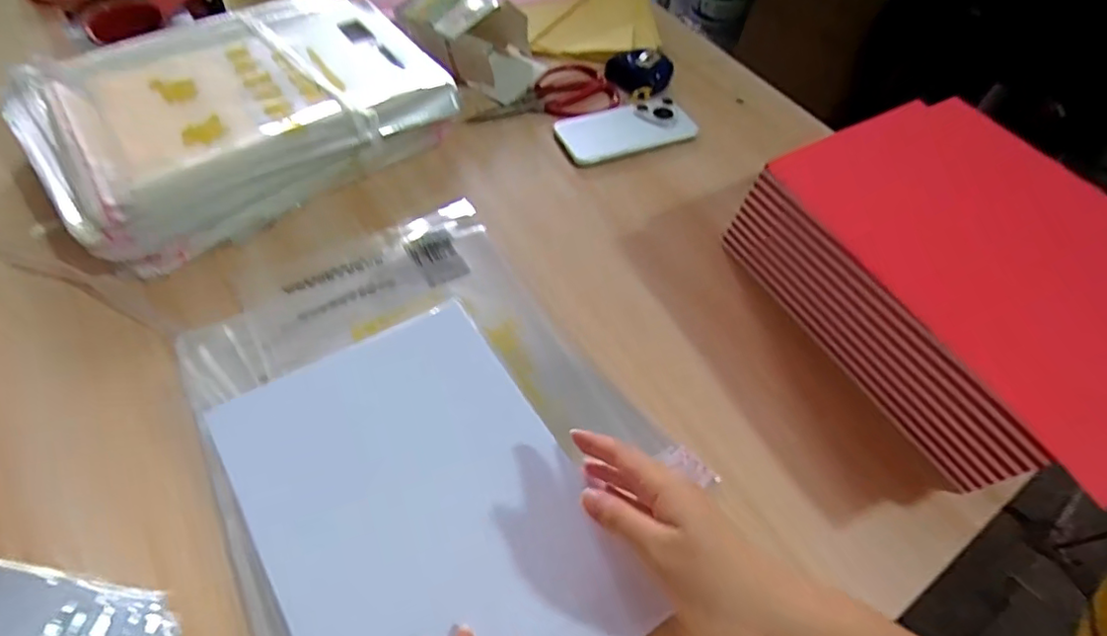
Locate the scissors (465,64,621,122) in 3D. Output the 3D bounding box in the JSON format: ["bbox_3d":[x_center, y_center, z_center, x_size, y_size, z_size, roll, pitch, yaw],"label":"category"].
[{"bbox_3d":[-0.007,-0.264,0.709,0.182,0.016,0.078,-22,58,-19],"label":"scissors"}]

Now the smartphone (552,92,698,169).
[{"bbox_3d":[0.085,-0.222,0.691,0.162,0.011,0.085,-16,56,-16],"label":"smartphone"}]

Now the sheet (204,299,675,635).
[{"bbox_3d":[-0.090,0.132,0.420,0.209,0.006,0.296,-27,61,-23],"label":"sheet"}]

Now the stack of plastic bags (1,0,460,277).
[{"bbox_3d":[-0.315,-0.211,0.615,0.363,0.065,0.273,-33,62,-25],"label":"stack of plastic bags"}]

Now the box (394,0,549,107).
[{"bbox_3d":[-0.102,-0.334,0.708,0.163,0.089,0.105,28,56,16],"label":"box"}]

